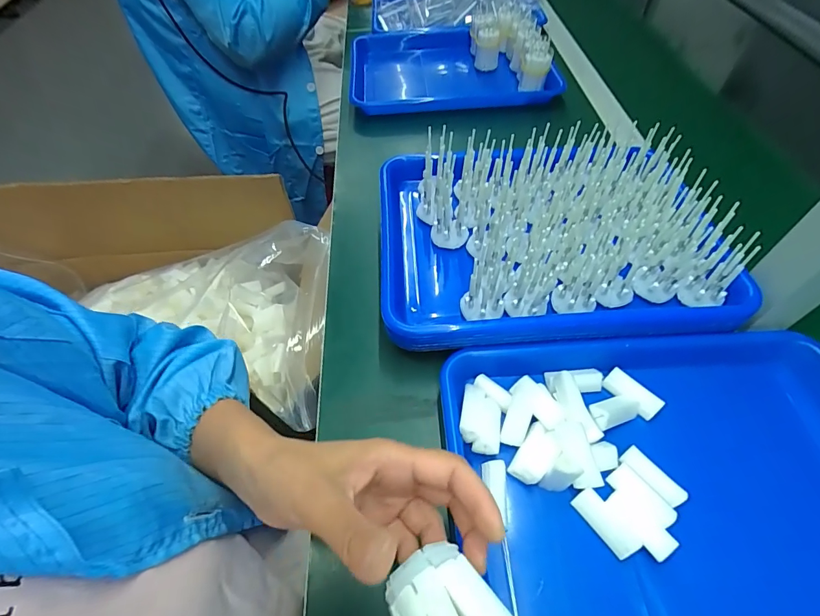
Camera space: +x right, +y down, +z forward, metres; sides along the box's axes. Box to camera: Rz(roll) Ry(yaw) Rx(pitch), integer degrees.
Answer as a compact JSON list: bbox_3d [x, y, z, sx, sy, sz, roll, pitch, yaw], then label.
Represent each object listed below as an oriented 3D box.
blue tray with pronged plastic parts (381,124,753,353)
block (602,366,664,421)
[{"bbox_3d":[0.137,-0.084,0.410,0.335,0.077,0.244,-3,54,-1],"label":"blue tray with pronged plastic parts"},{"bbox_3d":[0.188,0.072,0.343,0.018,0.012,0.045,-38,62,-23],"label":"block"}]

